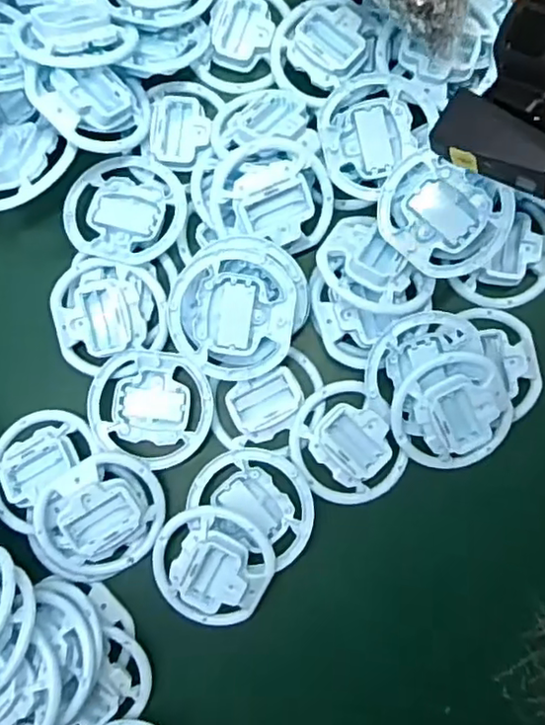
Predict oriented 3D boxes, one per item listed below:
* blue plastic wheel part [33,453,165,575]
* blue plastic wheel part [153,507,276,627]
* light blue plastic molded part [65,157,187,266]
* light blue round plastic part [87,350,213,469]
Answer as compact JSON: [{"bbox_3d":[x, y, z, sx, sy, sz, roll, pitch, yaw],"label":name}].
[{"bbox_3d":[-0.143,0.127,0.516,0.099,0.035,0.094,0,86,1],"label":"blue plastic wheel part"},{"bbox_3d":[-0.049,0.172,0.523,0.099,0.036,0.099,-5,86,0],"label":"blue plastic wheel part"},{"bbox_3d":[-0.130,-0.135,0.550,0.105,0.020,0.096,23,87,2],"label":"light blue plastic molded part"},{"bbox_3d":[-0.105,0.039,0.533,0.104,0.016,0.097,0,86,1],"label":"light blue round plastic part"}]

